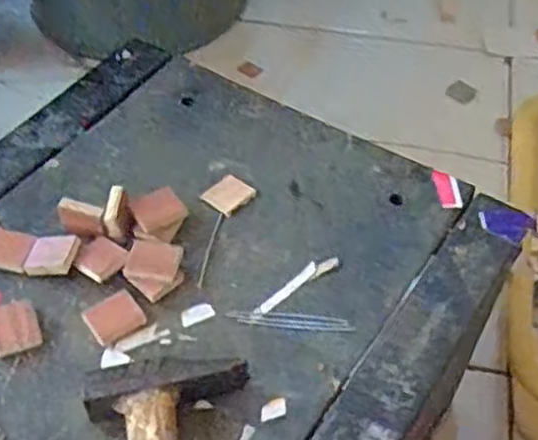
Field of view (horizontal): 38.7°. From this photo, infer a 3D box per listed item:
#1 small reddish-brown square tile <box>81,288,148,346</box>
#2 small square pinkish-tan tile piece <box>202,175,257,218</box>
[{"bbox_3d":[-0.071,0.043,0.349,0.024,0.004,0.020,-30,56,-24],"label":"small reddish-brown square tile"},{"bbox_3d":[-0.021,-0.013,0.401,0.019,0.006,0.024,30,55,23],"label":"small square pinkish-tan tile piece"}]

